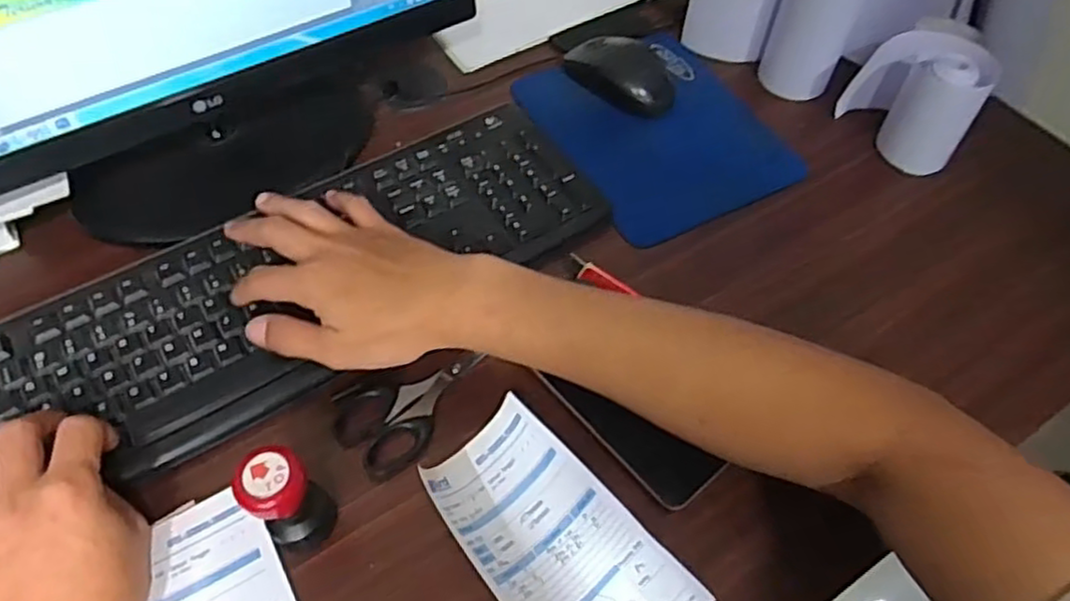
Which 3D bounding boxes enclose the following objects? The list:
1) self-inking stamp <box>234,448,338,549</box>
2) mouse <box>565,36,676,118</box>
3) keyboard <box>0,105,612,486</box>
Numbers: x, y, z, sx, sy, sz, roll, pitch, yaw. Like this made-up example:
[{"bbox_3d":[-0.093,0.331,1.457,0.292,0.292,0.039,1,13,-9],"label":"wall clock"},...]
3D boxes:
[{"bbox_3d":[-0.135,0.108,0.380,0.033,0.077,0.035,1,57,-2],"label":"self-inking stamp"},{"bbox_3d":[0.079,-0.206,0.623,0.107,0.032,0.058,34,62,18],"label":"mouse"},{"bbox_3d":[-0.160,-0.017,0.496,0.432,0.028,0.152,-26,62,-19],"label":"keyboard"}]

